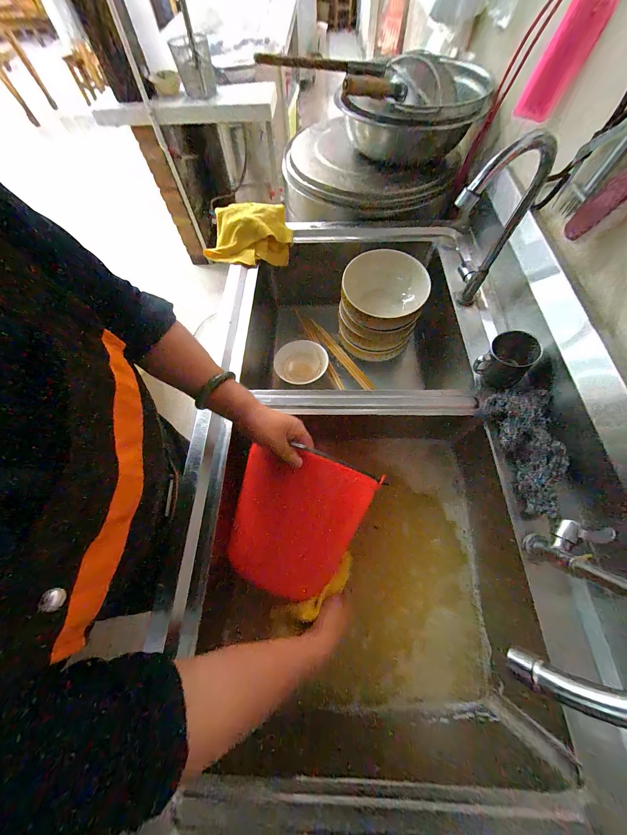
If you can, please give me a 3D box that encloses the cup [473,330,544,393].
[{"bbox_3d":[0.333,-0.099,0.468,0.073,0.076,0.078,42,72,19],"label":"cup"}]

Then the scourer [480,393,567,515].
[{"bbox_3d":[0.326,0.044,0.416,0.071,0.052,0.199,-1,64,1],"label":"scourer"}]

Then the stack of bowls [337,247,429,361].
[{"bbox_3d":[0.167,-0.283,0.688,0.196,0.179,0.185,14,65,8],"label":"stack of bowls"}]

